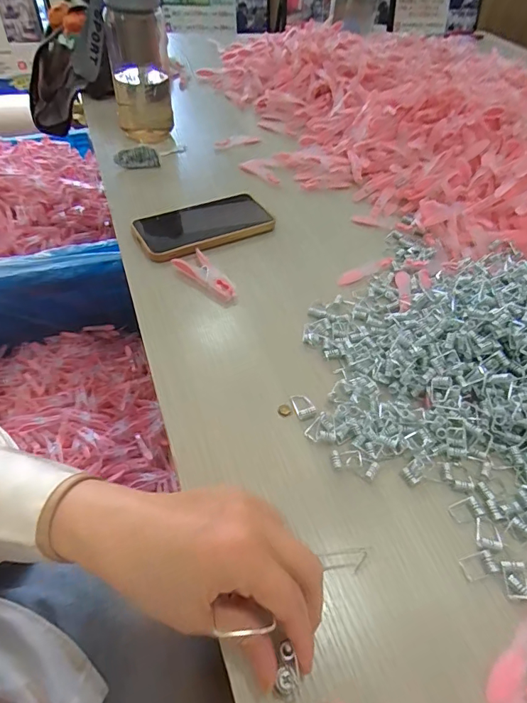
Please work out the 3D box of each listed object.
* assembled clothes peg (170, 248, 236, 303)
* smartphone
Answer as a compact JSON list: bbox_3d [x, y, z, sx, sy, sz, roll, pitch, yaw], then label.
[{"bbox_3d":[-0.055,-0.081,0.442,0.076,0.011,0.036,39,57,25],"label":"assembled clothes peg"},{"bbox_3d":[-0.073,-0.150,0.505,0.155,0.017,0.086,-24,54,-21],"label":"smartphone"}]

